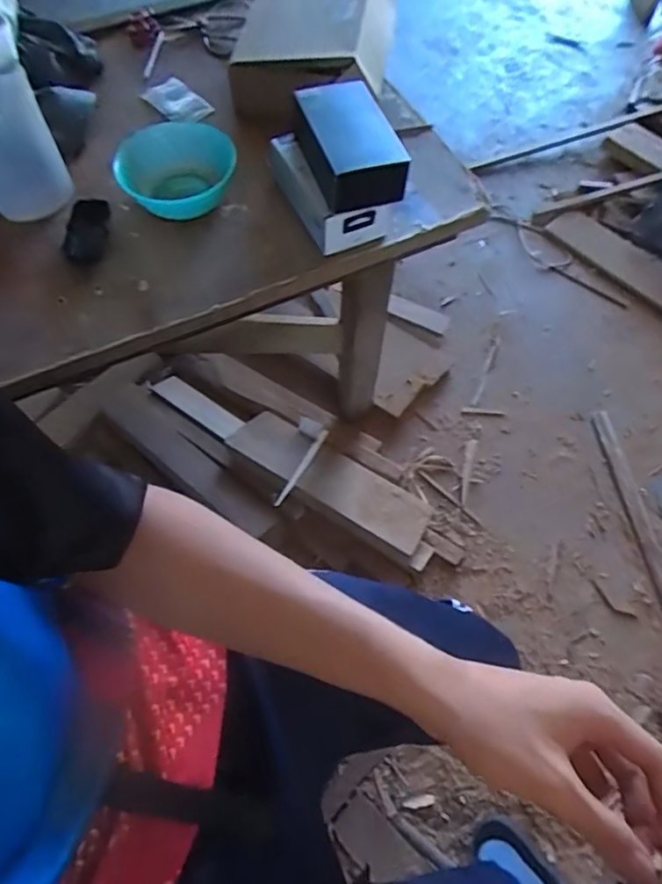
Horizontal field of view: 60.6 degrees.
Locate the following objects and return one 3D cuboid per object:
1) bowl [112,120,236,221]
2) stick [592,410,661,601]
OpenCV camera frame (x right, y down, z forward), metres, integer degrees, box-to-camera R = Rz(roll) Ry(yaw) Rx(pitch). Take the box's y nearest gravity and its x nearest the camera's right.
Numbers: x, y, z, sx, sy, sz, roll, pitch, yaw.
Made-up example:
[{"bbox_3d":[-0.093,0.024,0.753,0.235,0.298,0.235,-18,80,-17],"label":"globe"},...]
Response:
[{"bbox_3d":[-0.214,-0.373,0.795,0.160,0.061,0.134,-17,65,-8],"label":"bowl"},{"bbox_3d":[0.689,0.143,1.283,0.044,0.023,0.487,-5,61,-2],"label":"stick"}]

